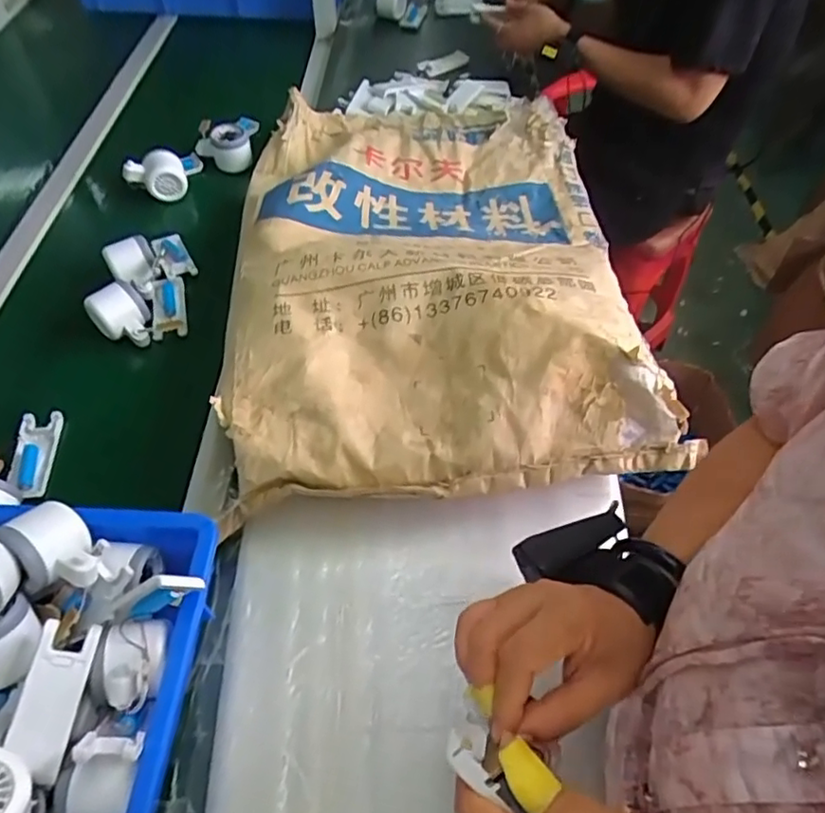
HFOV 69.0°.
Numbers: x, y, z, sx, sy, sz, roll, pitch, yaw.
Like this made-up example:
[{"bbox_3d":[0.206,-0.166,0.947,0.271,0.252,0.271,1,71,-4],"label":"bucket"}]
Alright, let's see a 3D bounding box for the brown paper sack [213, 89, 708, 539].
[{"bbox_3d":[0.024,-0.210,0.765,0.461,0.131,0.693,-3,53,-5],"label":"brown paper sack"}]

